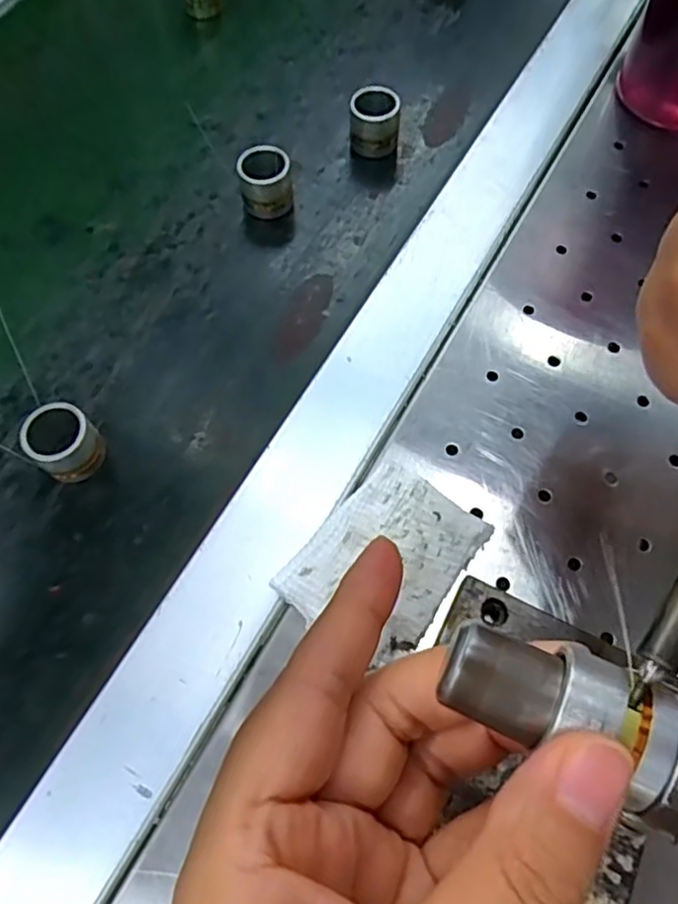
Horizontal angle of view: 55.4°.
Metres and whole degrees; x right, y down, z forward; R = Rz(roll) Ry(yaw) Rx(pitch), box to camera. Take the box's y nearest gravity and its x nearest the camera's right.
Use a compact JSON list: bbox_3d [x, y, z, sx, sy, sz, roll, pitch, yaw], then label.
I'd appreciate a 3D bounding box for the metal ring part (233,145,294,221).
[{"bbox_3d":[-0.035,-0.127,0.306,0.024,0.026,0.021,-10,64,-3],"label":"metal ring part"}]

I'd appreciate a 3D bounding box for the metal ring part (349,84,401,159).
[{"bbox_3d":[0.018,-0.163,0.322,0.024,0.025,0.021,8,65,6],"label":"metal ring part"}]

